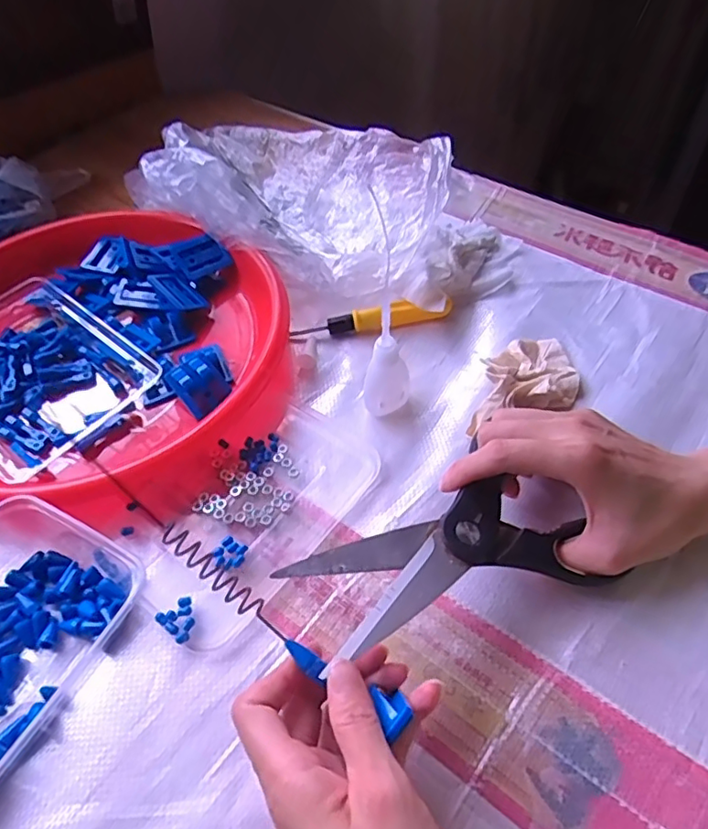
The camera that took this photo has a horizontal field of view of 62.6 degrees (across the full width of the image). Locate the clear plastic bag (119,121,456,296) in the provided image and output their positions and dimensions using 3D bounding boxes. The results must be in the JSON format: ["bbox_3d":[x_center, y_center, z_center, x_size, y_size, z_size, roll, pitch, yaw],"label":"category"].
[{"bbox_3d":[-0.057,-0.194,0.510,0.264,0.107,0.178,16,55,16],"label":"clear plastic bag"}]

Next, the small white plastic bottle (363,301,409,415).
[{"bbox_3d":[0.022,-0.034,0.395,0.021,0.089,0.026,29,59,23],"label":"small white plastic bottle"}]

